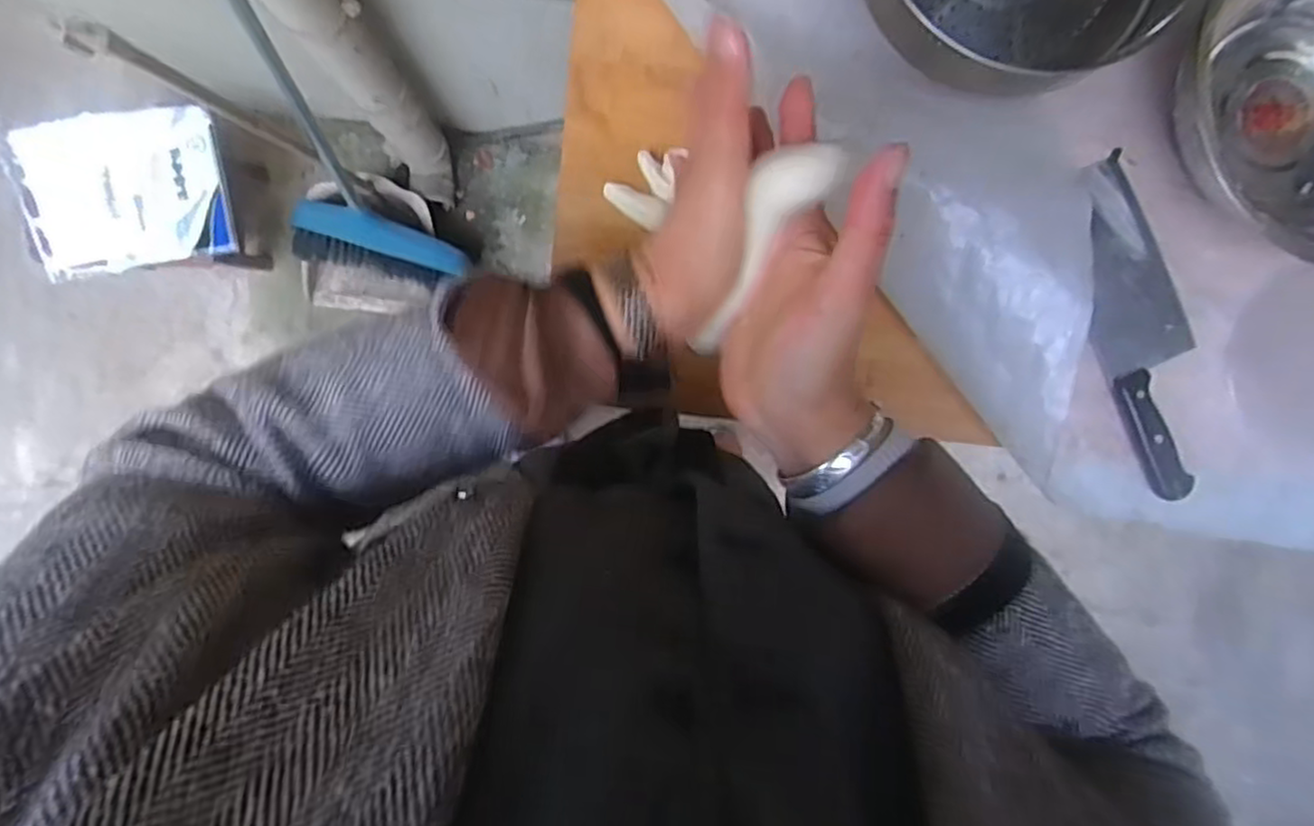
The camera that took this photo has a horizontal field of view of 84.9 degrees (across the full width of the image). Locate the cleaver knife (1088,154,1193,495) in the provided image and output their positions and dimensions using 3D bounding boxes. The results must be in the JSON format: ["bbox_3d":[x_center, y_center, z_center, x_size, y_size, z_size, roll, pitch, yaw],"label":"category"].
[{"bbox_3d":[0.419,-0.073,0.613,0.086,0.018,0.288,-8,91,-3],"label":"cleaver knife"}]

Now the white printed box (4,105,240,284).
[{"bbox_3d":[-0.834,-0.344,1.122,0.309,0.047,0.227,-10,91,-3],"label":"white printed box"}]

